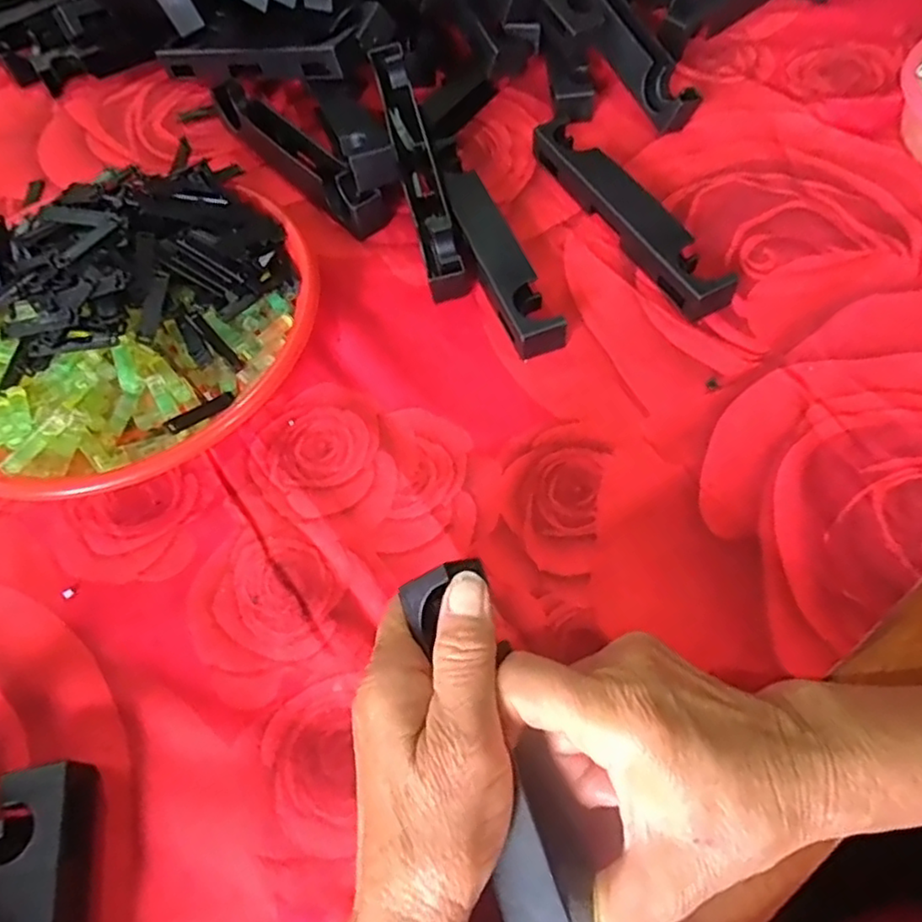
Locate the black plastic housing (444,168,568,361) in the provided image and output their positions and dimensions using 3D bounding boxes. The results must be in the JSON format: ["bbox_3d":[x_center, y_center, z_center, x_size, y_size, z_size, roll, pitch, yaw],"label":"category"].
[{"bbox_3d":[0.023,-0.135,0.435,0.033,0.025,0.163,-21,63,-8],"label":"black plastic housing"}]

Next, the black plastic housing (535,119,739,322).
[{"bbox_3d":[0.113,-0.170,0.448,0.033,0.026,0.190,-26,63,-10],"label":"black plastic housing"}]

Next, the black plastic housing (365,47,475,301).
[{"bbox_3d":[-0.027,-0.198,0.448,0.033,0.035,0.194,-14,74,-6],"label":"black plastic housing"}]

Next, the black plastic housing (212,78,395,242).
[{"bbox_3d":[-0.122,-0.231,0.492,0.036,0.030,0.192,-38,66,-16],"label":"black plastic housing"}]

